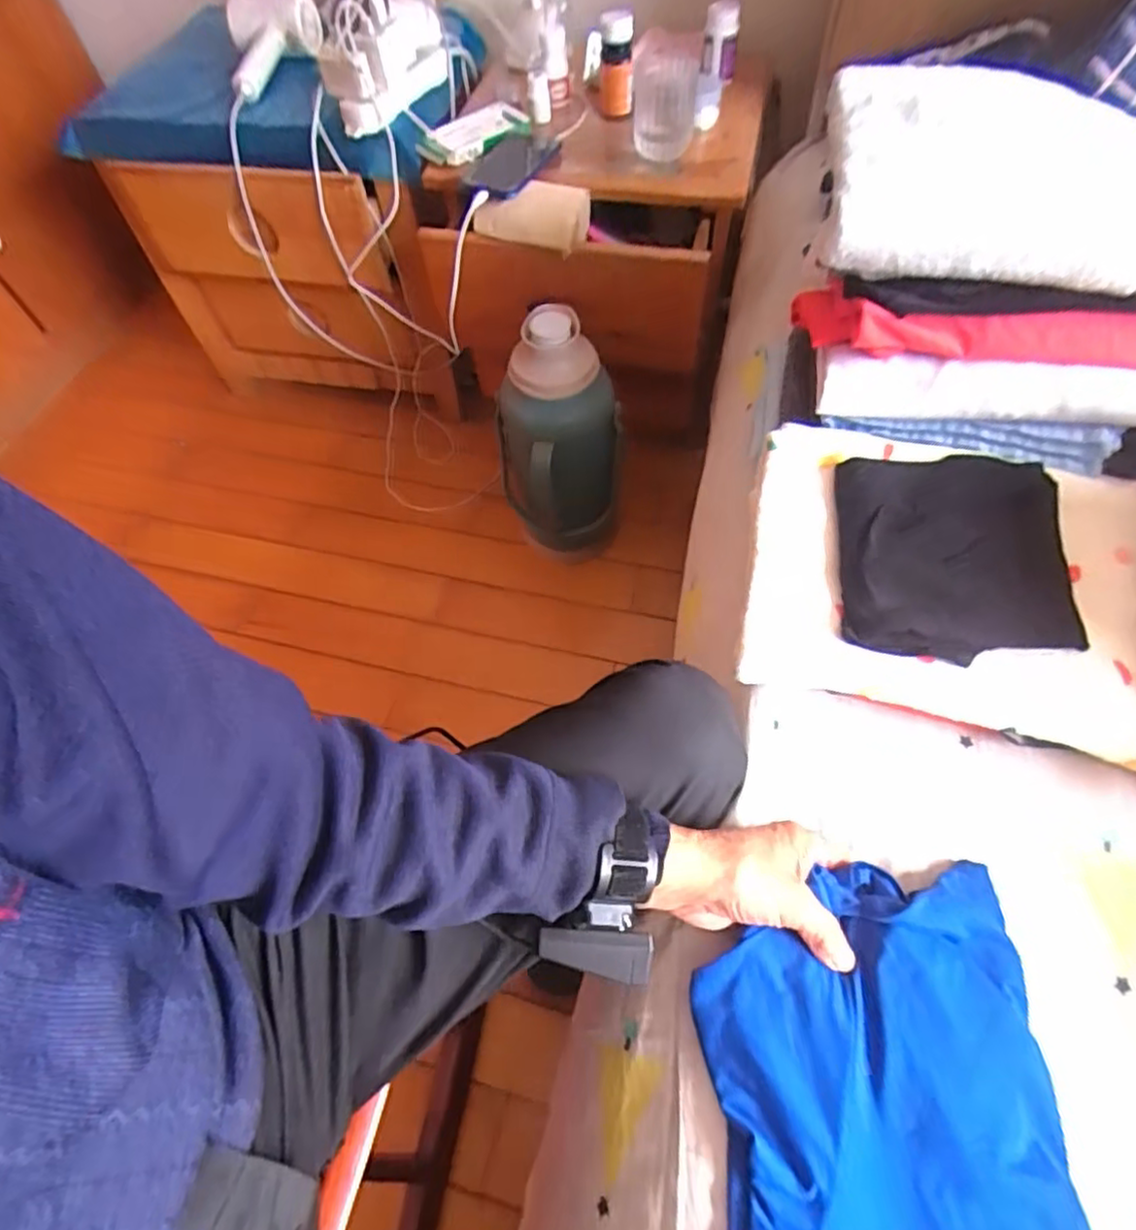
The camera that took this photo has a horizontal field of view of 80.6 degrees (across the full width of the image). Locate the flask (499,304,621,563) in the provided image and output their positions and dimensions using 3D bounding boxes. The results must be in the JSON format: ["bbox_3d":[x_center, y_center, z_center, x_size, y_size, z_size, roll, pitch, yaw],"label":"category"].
[{"bbox_3d":[-0.011,-0.218,0.944,0.158,0.376,0.130,-10,59,-2],"label":"flask"}]

